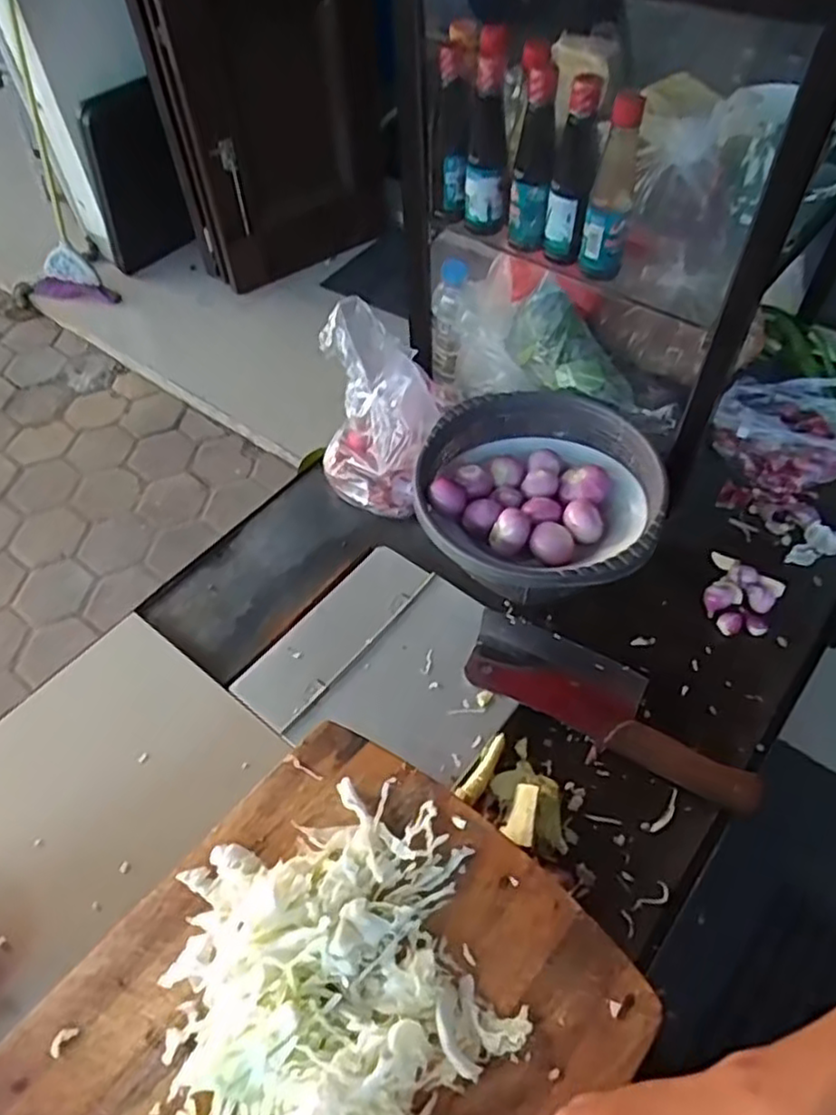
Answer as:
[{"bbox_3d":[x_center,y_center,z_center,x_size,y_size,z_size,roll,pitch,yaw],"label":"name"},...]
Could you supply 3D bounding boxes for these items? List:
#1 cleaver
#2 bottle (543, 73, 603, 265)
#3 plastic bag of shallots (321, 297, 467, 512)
[{"bbox_3d":[0.182,0.135,0.663,0.278,0.021,0.087,24,58,19],"label":"cleaver"},{"bbox_3d":[0.143,-0.356,0.644,0.037,0.158,0.050,10,54,10],"label":"bottle"},{"bbox_3d":[-0.059,-0.169,0.812,0.128,0.154,0.179,-37,60,-23],"label":"plastic bag of shallots"}]

